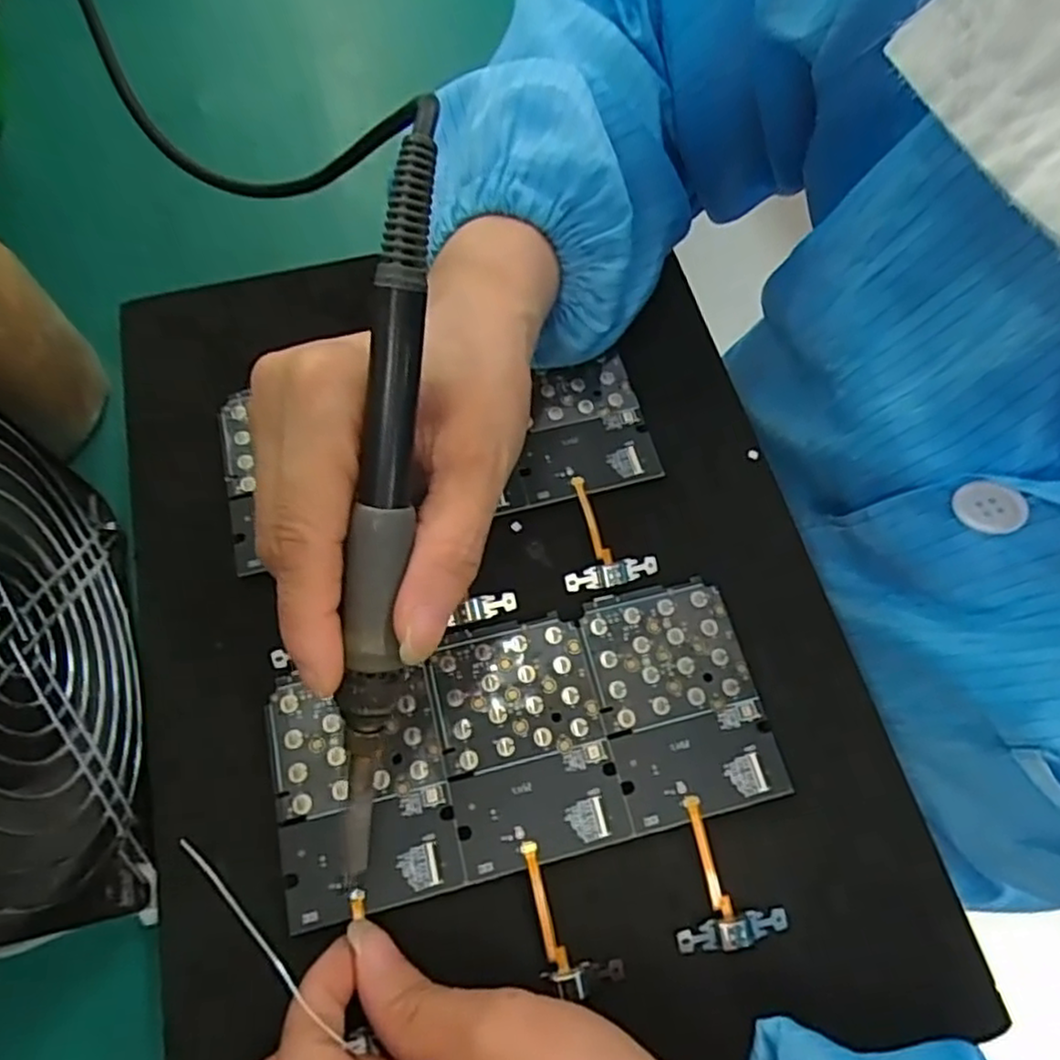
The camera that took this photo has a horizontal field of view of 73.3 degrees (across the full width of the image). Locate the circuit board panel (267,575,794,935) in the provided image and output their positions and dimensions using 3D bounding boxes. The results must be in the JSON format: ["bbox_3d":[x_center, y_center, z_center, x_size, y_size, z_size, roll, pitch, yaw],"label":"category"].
[{"bbox_3d":[-0.002,0.071,0.244,0.164,0.004,0.078,-13,68,-7],"label":"circuit board panel"}]

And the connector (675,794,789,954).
[{"bbox_3d":[0.061,0.110,0.231,0.035,0.004,0.045,-10,68,-5],"label":"connector"}]

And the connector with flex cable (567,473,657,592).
[{"bbox_3d":[0.026,0.000,0.275,0.035,0.005,0.045,-16,69,-8],"label":"connector with flex cable"}]

